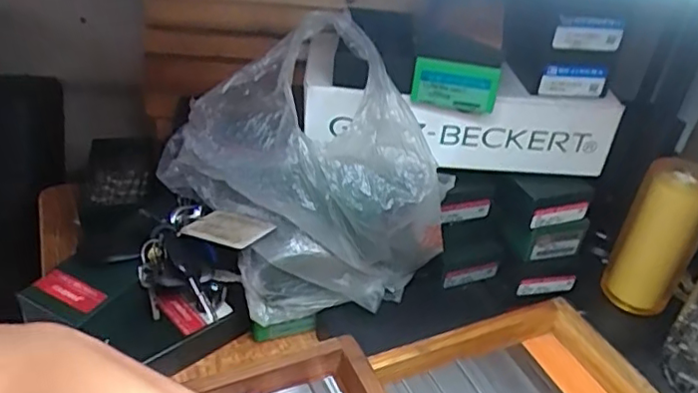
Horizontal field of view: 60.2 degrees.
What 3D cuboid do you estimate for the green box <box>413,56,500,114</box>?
[{"bbox_3d":[0.075,-0.077,0.424,0.057,0.035,0.012,8,34,4],"label":"green box"}]

